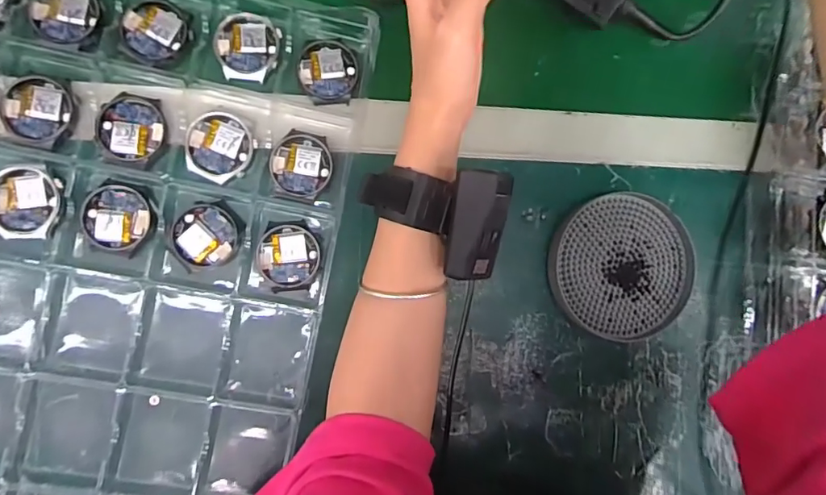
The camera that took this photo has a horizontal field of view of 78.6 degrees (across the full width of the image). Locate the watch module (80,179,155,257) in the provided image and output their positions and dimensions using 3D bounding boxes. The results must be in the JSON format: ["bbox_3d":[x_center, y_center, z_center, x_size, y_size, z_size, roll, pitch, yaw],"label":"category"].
[{"bbox_3d":[-0.204,-0.022,0.350,0.047,0.007,0.049,3,87,-8],"label":"watch module"}]

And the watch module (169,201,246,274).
[{"bbox_3d":[-0.146,-0.009,0.357,0.050,0.008,0.043,-19,90,-9],"label":"watch module"}]

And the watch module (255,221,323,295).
[{"bbox_3d":[-0.089,0.006,0.365,0.044,0.006,0.050,-5,88,-9],"label":"watch module"}]

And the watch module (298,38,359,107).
[{"bbox_3d":[-0.063,-0.131,0.376,0.043,0.006,0.049,-8,89,-9],"label":"watch module"}]

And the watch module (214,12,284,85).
[{"bbox_3d":[-0.121,-0.146,0.368,0.045,0.005,0.048,8,86,-8],"label":"watch module"}]

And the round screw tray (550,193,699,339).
[{"bbox_3d":[0.167,0.015,0.401,0.114,0.016,0.112,0,87,-8],"label":"round screw tray"}]

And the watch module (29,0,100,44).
[{"bbox_3d":[-0.245,-0.167,0.356,0.041,0.008,0.046,-9,89,-9],"label":"watch module"}]

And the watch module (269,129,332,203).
[{"bbox_3d":[-0.081,-0.060,0.368,0.042,0.006,0.049,9,86,-8],"label":"watch module"}]

